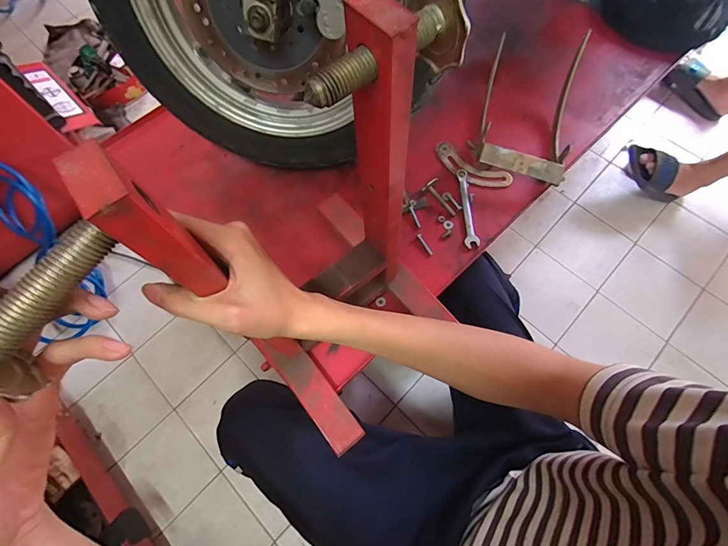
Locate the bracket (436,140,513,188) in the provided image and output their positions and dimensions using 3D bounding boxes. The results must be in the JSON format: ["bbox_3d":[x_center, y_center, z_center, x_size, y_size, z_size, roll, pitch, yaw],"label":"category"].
[{"bbox_3d":[0.170,-0.170,0.603,0.131,0.008,0.048,37,72,17],"label":"bracket"}]

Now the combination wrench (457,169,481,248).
[{"bbox_3d":[0.158,-0.103,0.571,0.020,0.006,0.138,-3,68,1],"label":"combination wrench"}]

